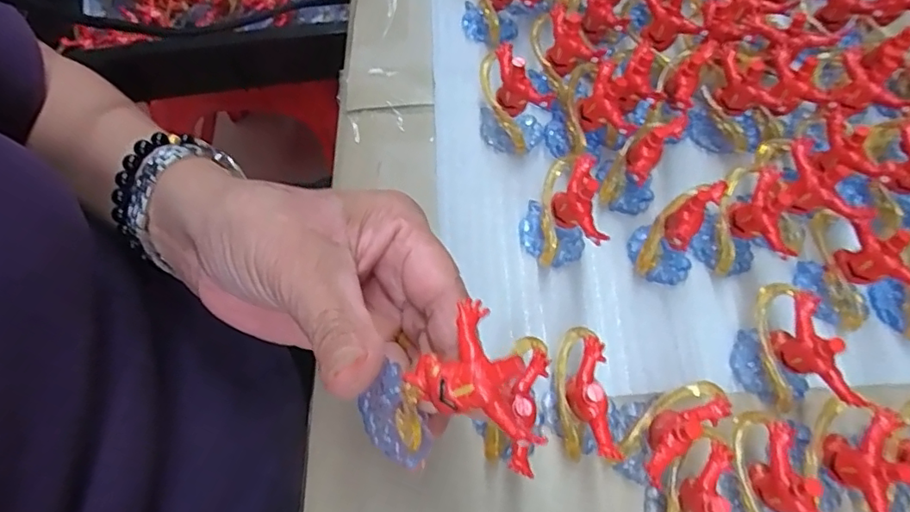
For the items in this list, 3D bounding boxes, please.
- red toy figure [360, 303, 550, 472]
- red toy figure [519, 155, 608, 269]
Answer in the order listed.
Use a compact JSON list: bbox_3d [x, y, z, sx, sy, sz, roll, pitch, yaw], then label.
[{"bbox_3d":[-0.005,0.047,0.178,0.048,0.023,0.045,-23,69,-10],"label":"red toy figure"},{"bbox_3d":[0.051,-0.024,0.273,0.031,0.052,0.051,0,67,-1],"label":"red toy figure"}]

